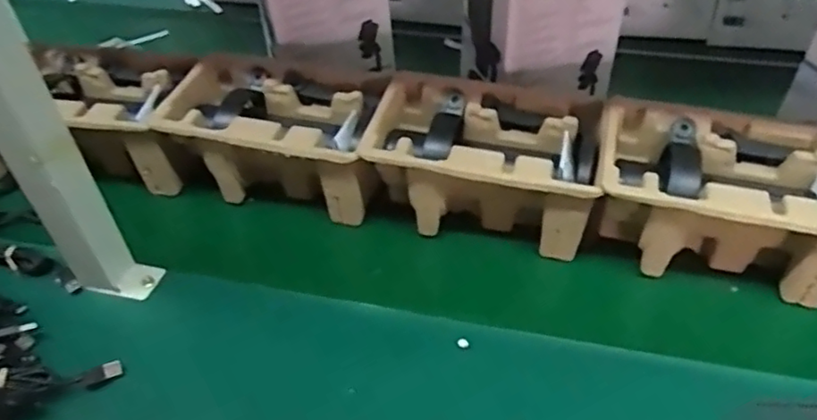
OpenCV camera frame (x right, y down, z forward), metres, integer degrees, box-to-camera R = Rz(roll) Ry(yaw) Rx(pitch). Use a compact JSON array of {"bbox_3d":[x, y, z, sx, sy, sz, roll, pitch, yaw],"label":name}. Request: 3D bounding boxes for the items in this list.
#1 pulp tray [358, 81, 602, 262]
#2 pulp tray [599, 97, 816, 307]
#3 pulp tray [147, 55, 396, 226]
[{"bbox_3d":[0.076,-0.040,0.641,0.220,0.111,0.134,9,40,15],"label":"pulp tray"},{"bbox_3d":[0.295,-0.005,0.590,0.227,0.112,0.144,7,39,13],"label":"pulp tray"},{"bbox_3d":[-0.140,-0.077,0.692,0.230,0.115,0.148,7,39,12],"label":"pulp tray"}]

